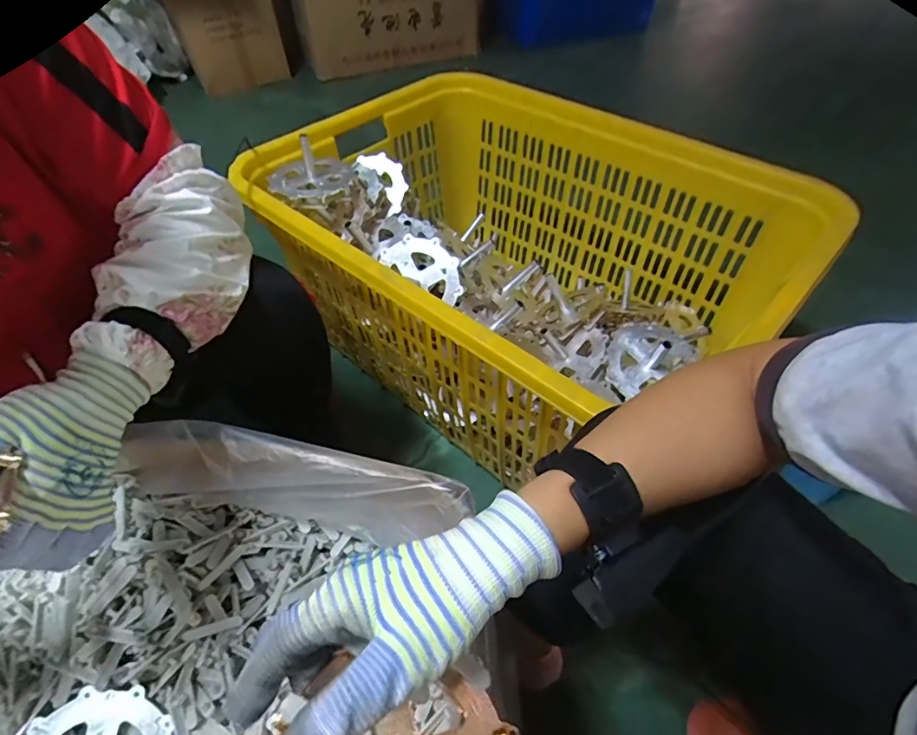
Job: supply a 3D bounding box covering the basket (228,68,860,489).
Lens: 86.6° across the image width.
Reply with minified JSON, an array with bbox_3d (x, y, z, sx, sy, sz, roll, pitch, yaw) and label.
[{"bbox_3d":[0.072,-0.185,0.888,0.592,0.374,0.791,-35,58,-25],"label":"basket"}]

